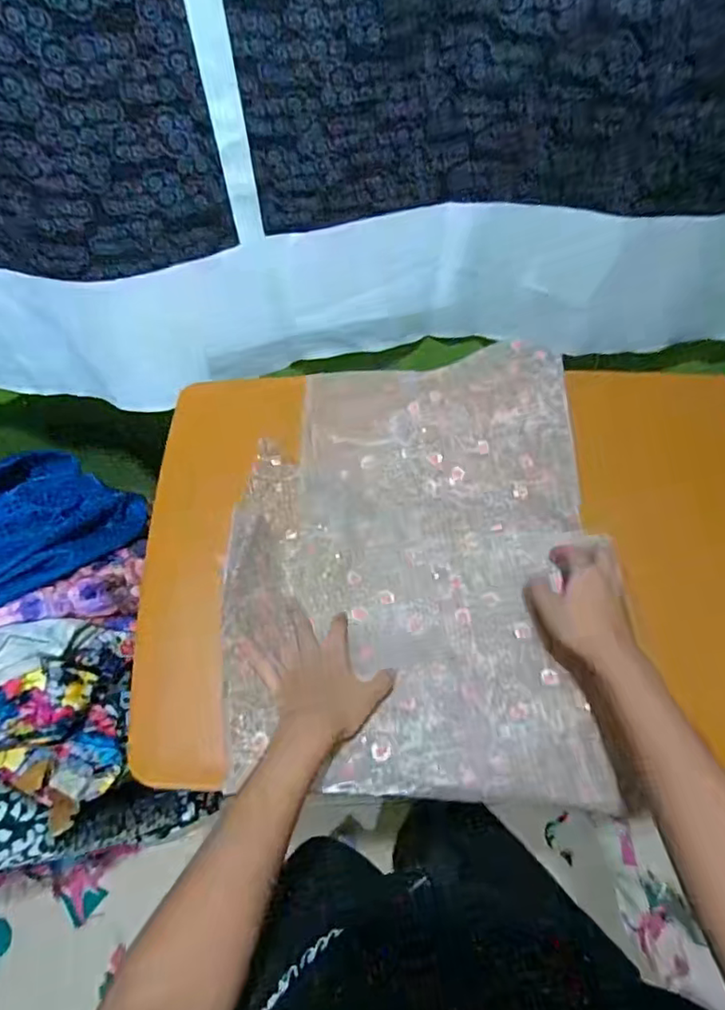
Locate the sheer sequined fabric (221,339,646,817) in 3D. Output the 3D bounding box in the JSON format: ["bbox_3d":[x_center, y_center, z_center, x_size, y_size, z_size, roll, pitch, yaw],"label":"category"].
[{"bbox_3d":[0.055,0.039,0.618,0.370,0.063,0.483,0,66,-1],"label":"sheer sequined fabric"}]

